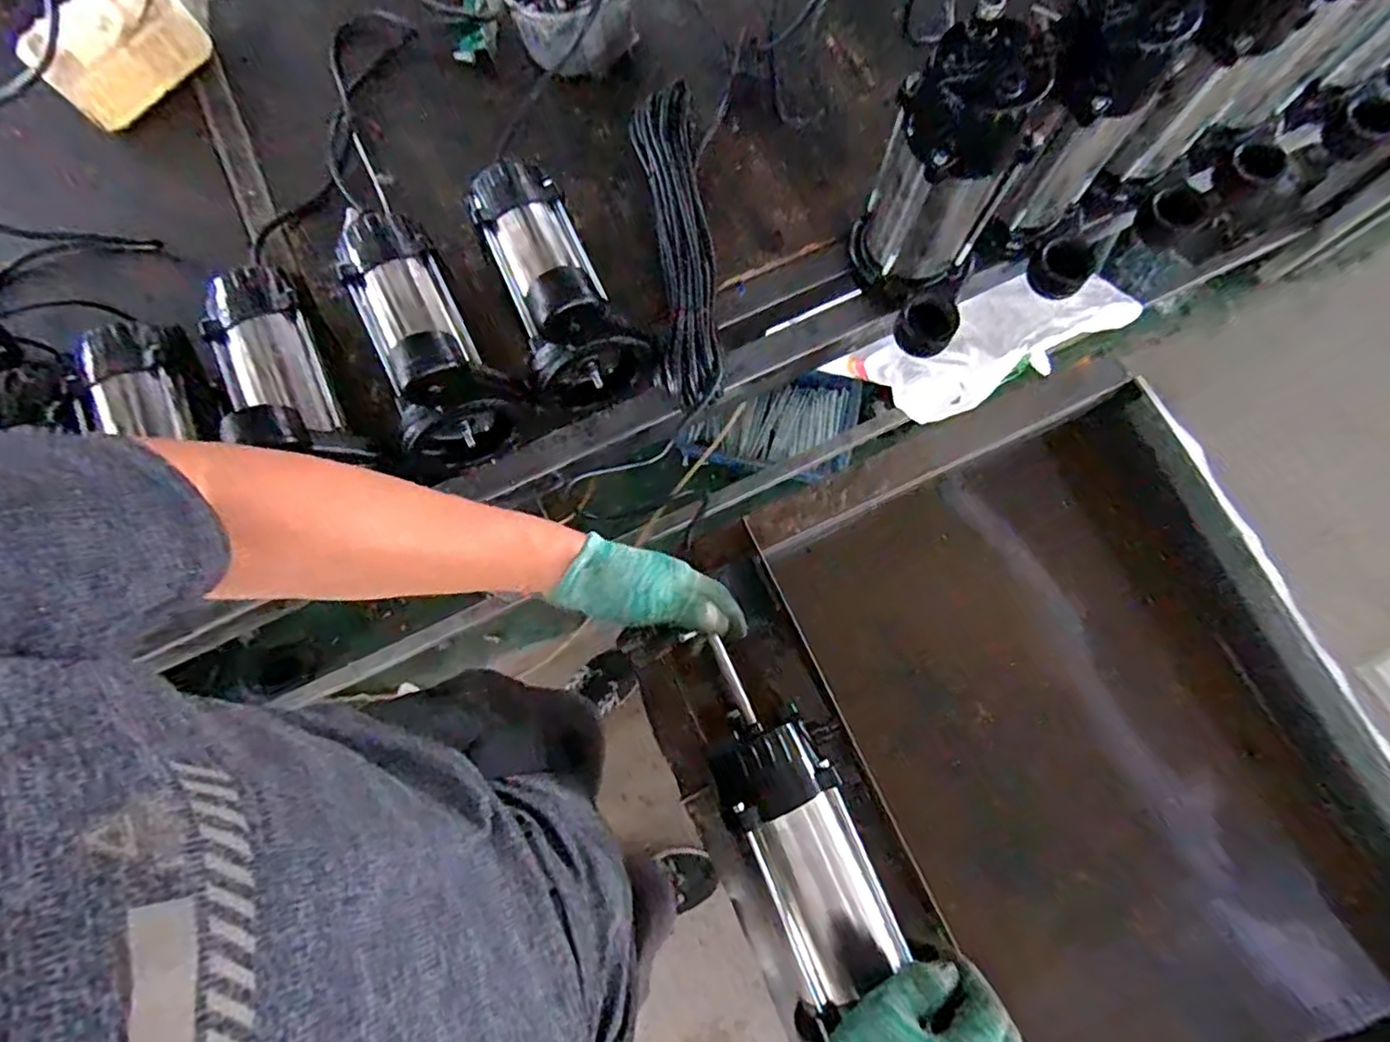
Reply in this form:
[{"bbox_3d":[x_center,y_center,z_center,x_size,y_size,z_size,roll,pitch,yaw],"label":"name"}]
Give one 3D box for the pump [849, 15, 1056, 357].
[{"bbox_3d":[0.212,-0.268,0.565,0.108,0.218,0.151,7,77,2],"label":"pump"}]

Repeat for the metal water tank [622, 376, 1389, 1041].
[{"bbox_3d":[0.344,0.302,0.680,0.584,0.255,0.760,-26,78,-5],"label":"metal water tank"}]

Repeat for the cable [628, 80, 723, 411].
[{"bbox_3d":[-0.016,-0.280,0.660,0.062,0.036,0.358,-6,77,-1],"label":"cable"}]

